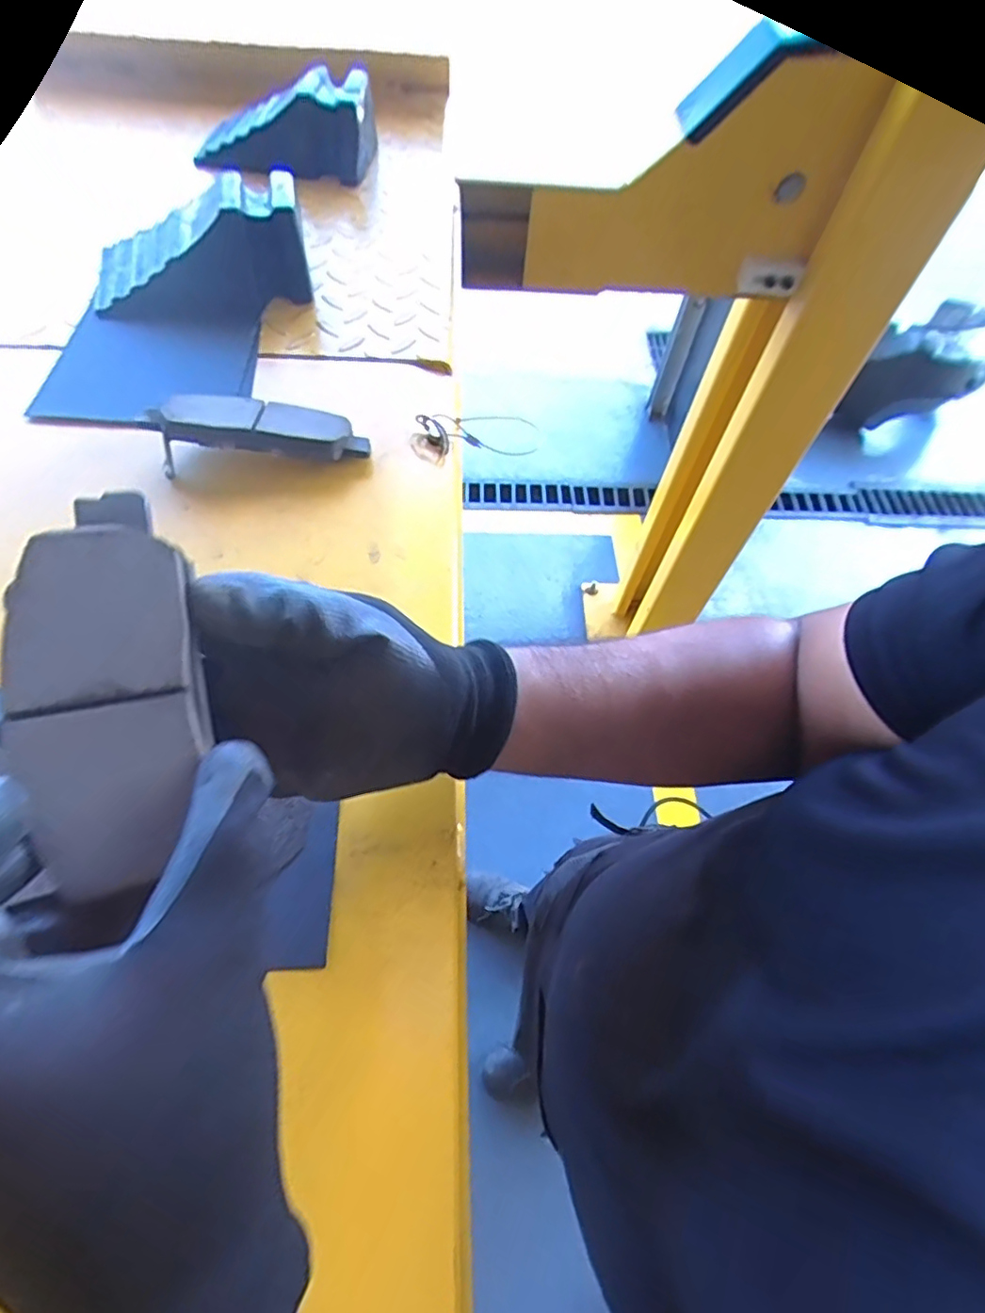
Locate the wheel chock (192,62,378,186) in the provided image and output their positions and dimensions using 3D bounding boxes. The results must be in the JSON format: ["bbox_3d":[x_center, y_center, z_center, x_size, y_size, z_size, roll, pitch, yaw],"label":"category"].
[{"bbox_3d":[-0.210,-0.530,0.615,0.182,0.060,0.070,-4,60,-7],"label":"wheel chock"}]

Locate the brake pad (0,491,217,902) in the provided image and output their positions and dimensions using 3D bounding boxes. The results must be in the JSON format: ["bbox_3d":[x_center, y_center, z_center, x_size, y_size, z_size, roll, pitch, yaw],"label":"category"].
[{"bbox_3d":[-0.125,0.009,0.200,0.052,0.018,0.127,-8,80,-4],"label":"brake pad"}]

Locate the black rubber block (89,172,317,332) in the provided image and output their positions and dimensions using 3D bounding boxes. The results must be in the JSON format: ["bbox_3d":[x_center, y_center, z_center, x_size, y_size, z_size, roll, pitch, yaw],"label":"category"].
[{"bbox_3d":[-0.238,-0.326,0.495,0.168,0.074,0.100,-11,60,-10],"label":"black rubber block"}]

